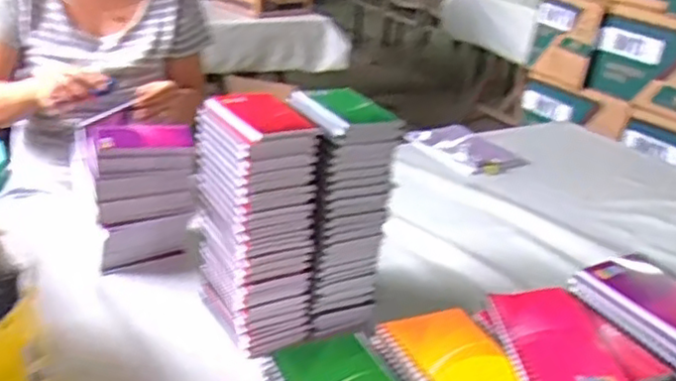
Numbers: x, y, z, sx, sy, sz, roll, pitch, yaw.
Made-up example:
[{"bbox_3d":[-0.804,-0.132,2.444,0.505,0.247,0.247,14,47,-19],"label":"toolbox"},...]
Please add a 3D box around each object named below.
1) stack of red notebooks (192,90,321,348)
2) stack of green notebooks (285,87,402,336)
[{"bbox_3d":[-0.098,0.035,0.803,0.093,0.264,0.139,-10,30,-30],"label":"stack of red notebooks"},{"bbox_3d":[-0.008,0.022,0.842,0.104,0.267,0.122,-10,30,-30],"label":"stack of green notebooks"}]

